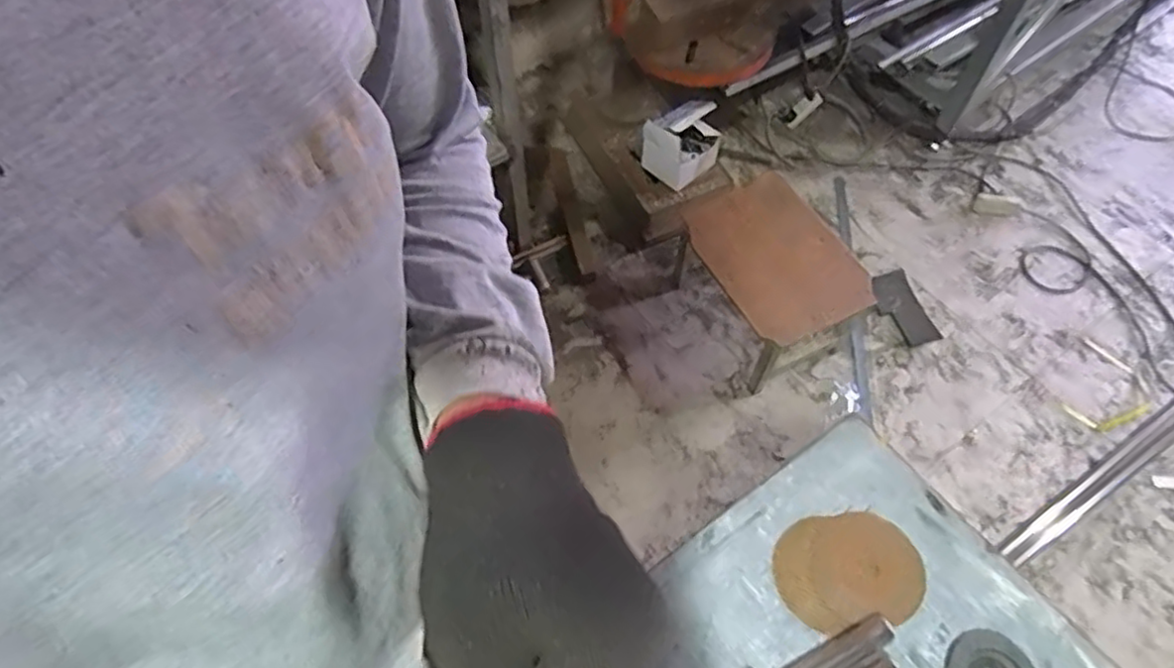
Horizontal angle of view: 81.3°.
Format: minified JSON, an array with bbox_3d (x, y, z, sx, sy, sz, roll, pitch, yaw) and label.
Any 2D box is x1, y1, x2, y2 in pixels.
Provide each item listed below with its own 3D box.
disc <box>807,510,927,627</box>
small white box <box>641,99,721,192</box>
[{"bbox_3d":[0.210,0.174,0.514,0.082,0.004,0.079,0,59,0],"label":"disc"},{"bbox_3d":[0.234,-0.475,1.692,0.151,0.172,0.154,40,67,21],"label":"small white box"}]

